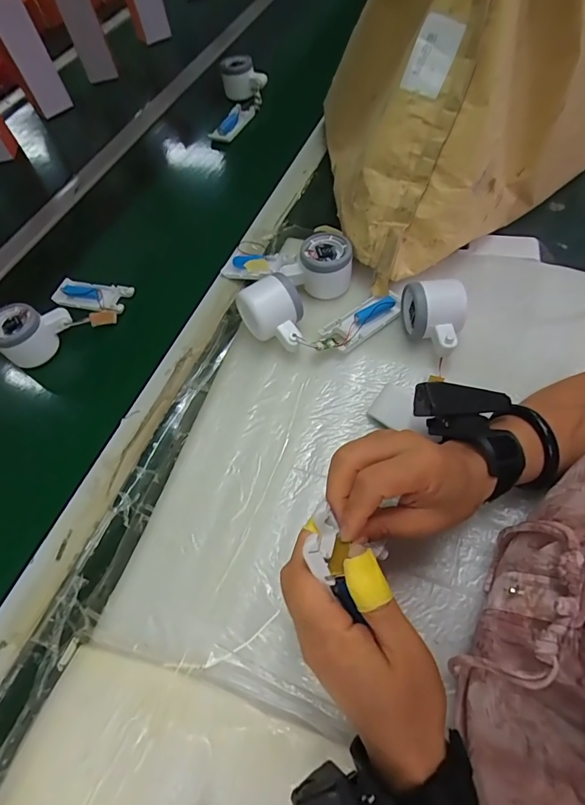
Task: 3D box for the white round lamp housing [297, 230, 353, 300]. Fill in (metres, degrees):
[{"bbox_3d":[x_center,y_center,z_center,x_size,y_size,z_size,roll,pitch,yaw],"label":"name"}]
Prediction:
[{"bbox_3d":[0.040,-0.159,0.485,0.058,0.055,0.053,-3,60,5],"label":"white round lamp housing"}]

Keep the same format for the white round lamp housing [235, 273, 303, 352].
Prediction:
[{"bbox_3d":[-0.015,-0.090,0.443,0.057,0.062,0.073,-34,62,-15],"label":"white round lamp housing"}]

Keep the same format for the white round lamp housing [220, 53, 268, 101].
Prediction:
[{"bbox_3d":[-0.086,-0.575,0.740,0.076,0.061,0.054,-9,60,1],"label":"white round lamp housing"}]

